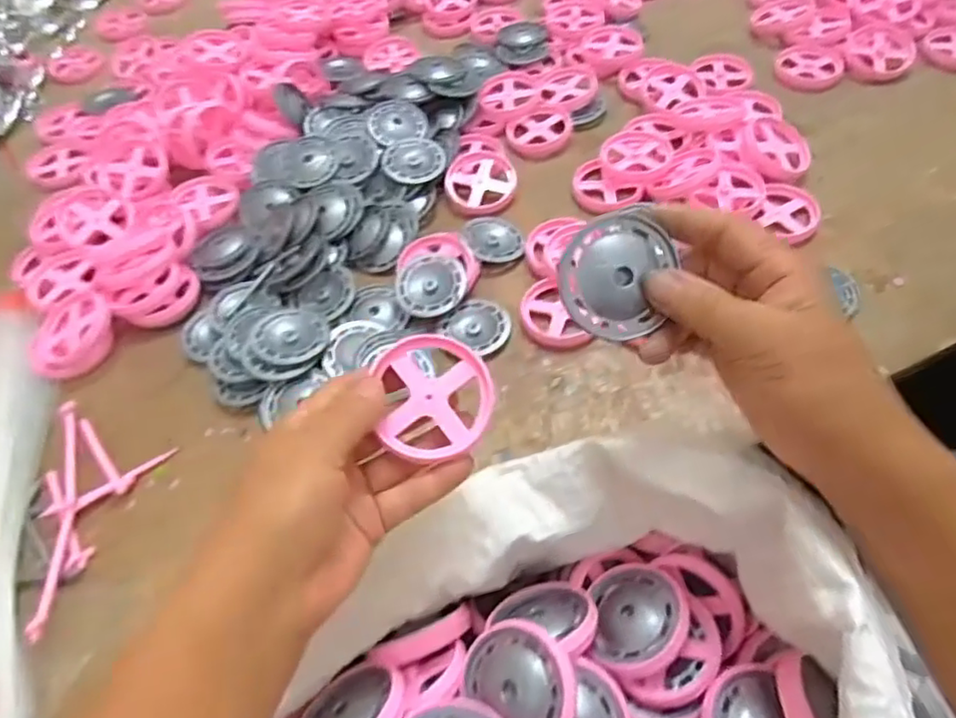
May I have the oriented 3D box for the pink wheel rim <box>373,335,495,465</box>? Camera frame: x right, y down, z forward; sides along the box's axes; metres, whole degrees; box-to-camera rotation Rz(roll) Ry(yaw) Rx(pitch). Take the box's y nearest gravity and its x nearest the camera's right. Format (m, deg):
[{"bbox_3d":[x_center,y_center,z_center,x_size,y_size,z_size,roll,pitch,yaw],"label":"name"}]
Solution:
[{"bbox_3d":[-0.021,0.018,0.319,0.056,0.006,0.061,1,75,-2],"label":"pink wheel rim"}]

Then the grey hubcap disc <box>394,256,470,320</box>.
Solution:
[{"bbox_3d":[-0.038,-0.059,0.507,0.055,0.009,0.056,-2,68,6],"label":"grey hubcap disc"}]

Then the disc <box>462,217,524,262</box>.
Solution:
[{"bbox_3d":[0.013,-0.105,0.551,0.052,0.005,0.043,6,65,-9],"label":"disc"}]

